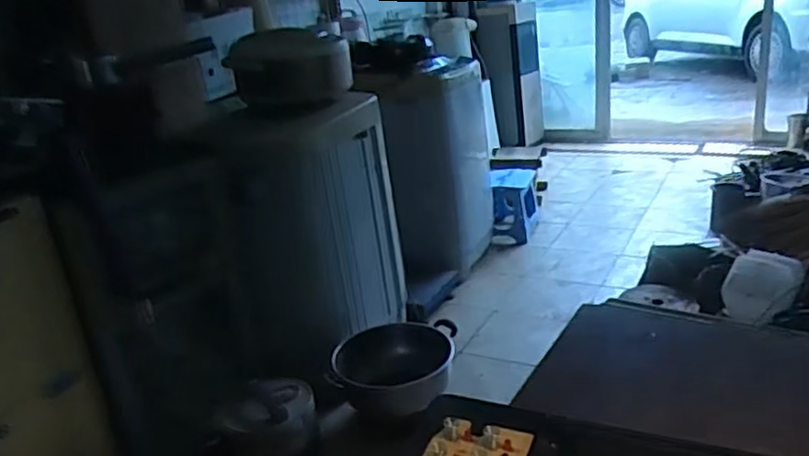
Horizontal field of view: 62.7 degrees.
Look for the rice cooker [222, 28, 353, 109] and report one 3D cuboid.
[{"bbox_3d":[-0.299,-0.439,1.798,0.217,0.181,0.253,3,22,26],"label":"rice cooker"}]

